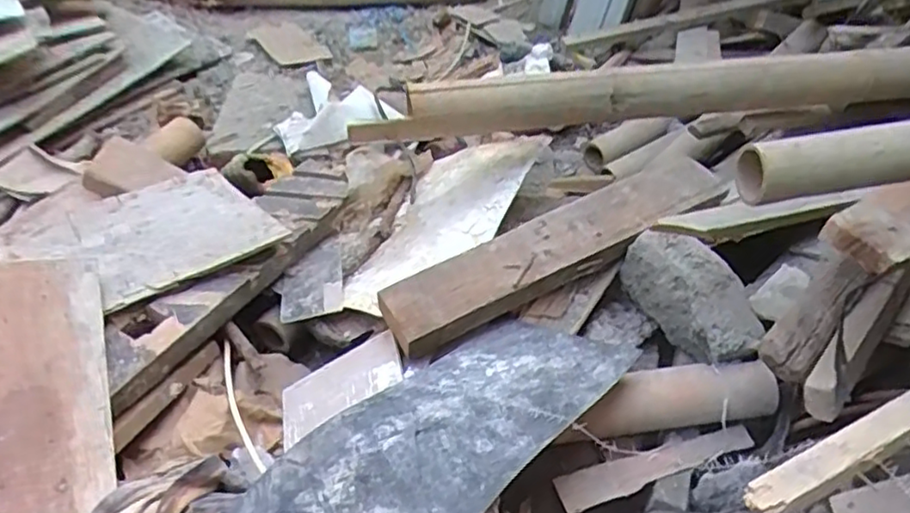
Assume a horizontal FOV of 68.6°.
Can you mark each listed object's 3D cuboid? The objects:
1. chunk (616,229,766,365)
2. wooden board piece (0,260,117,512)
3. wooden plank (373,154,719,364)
[{"bbox_3d":[0.311,0.061,0.862,0.101,0.110,0.198,-18,44,-13],"label":"chunk"},{"bbox_3d":[-0.451,0.131,0.735,0.120,0.024,0.326,-7,51,-29],"label":"wooden board piece"},{"bbox_3d":[0.142,-0.016,0.915,0.519,0.052,0.102,-24,50,-18],"label":"wooden plank"}]

